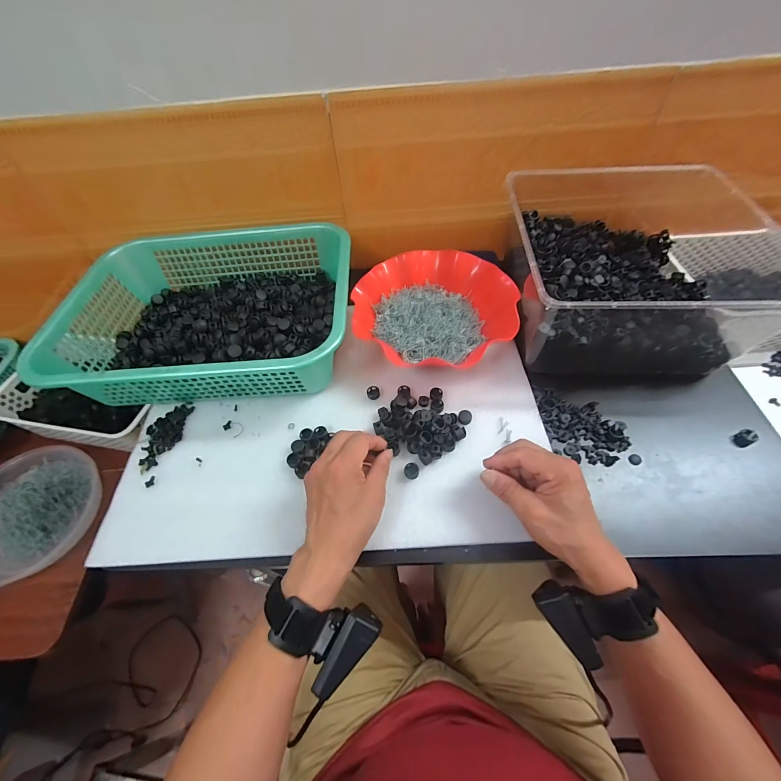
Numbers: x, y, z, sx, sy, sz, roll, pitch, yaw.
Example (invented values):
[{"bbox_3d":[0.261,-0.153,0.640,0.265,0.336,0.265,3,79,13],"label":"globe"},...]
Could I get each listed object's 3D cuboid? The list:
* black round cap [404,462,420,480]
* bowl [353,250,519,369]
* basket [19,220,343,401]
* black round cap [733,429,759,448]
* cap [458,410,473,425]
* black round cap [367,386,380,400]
[{"bbox_3d":[0.024,0.093,0.399,0.016,0.010,0.016,-2,56,2],"label":"black round cap"},{"bbox_3d":[0.060,-0.116,0.502,0.217,0.063,0.200,-2,56,2],"label":"bowl"},{"bbox_3d":[-0.248,-0.113,0.501,0.387,0.098,0.294,-5,56,0],"label":"basket"},{"bbox_3d":[0.421,0.056,0.412,0.021,0.014,0.017,-25,59,-13],"label":"black round cap"},{"bbox_3d":[0.093,0.033,0.435,0.017,0.008,0.018,-2,56,2],"label":"cap"},{"bbox_3d":[-0.023,0.003,0.467,0.017,0.009,0.017,-2,56,2],"label":"black round cap"}]

